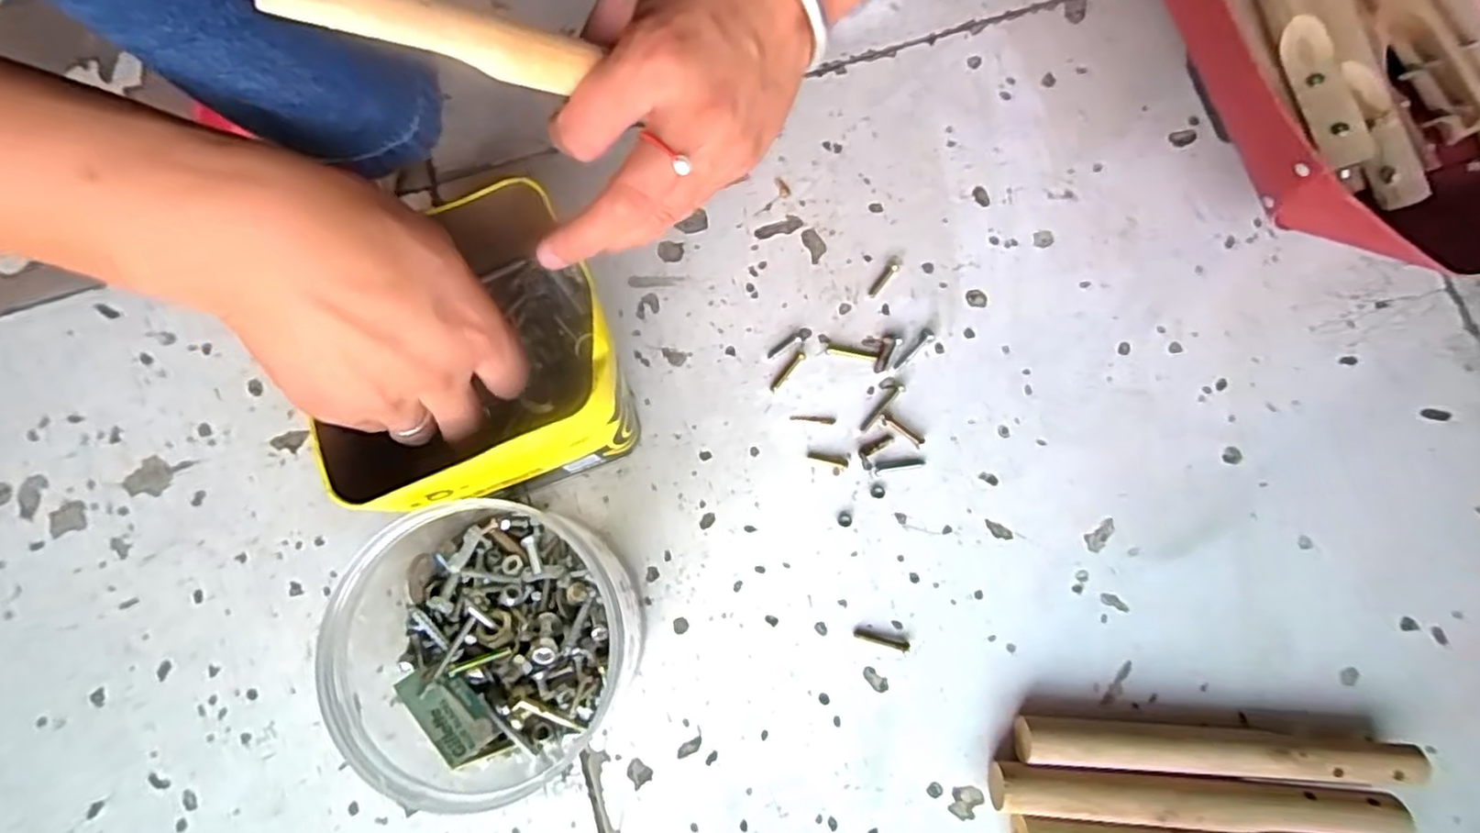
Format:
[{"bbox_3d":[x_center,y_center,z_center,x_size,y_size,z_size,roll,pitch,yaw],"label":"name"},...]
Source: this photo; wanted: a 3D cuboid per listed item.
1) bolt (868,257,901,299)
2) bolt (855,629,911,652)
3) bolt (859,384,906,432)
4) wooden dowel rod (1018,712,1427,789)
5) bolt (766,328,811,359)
[{"bbox_3d":[0.077,-0.074,0.385,0.008,0.004,0.026,33,82,7],"label":"bolt"},{"bbox_3d":[0.069,0.109,0.350,0.027,0.004,0.005,17,80,4],"label":"bolt"},{"bbox_3d":[0.073,-0.005,0.371,0.006,0.004,0.032,44,83,8],"label":"bolt"},{"bbox_3d":[0.216,0.152,0.330,0.176,0.021,0.020,3,79,1],"label":"wooden dowel rod"},{"bbox_3d":[0.026,-0.038,0.379,0.027,0.004,0.006,-34,81,-5],"label":"bolt"}]

